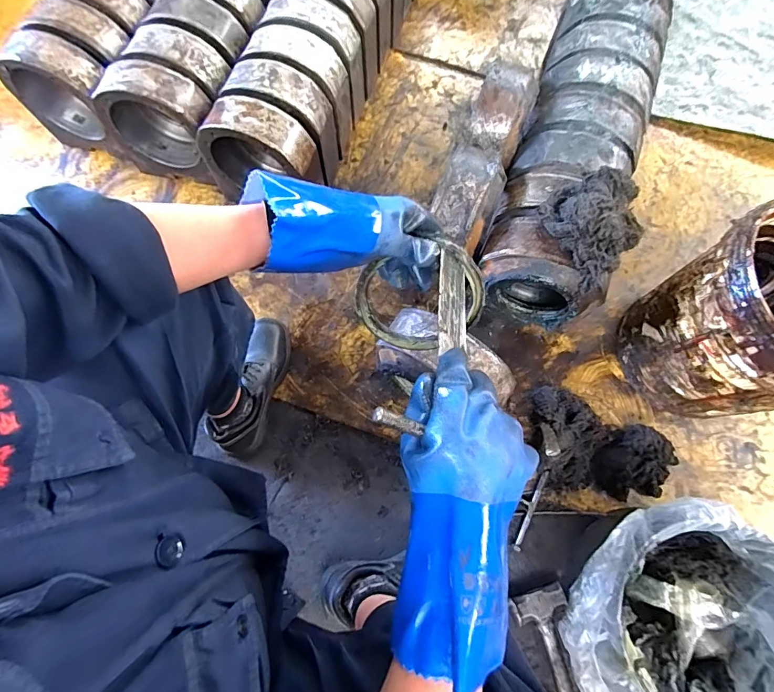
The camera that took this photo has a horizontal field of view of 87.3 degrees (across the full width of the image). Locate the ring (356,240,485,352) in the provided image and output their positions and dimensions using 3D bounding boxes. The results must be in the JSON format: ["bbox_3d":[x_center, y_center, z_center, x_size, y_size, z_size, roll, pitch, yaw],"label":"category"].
[{"bbox_3d":[0.044,-0.053,0.517,0.158,0.141,0.014,-17,34,15],"label":"ring"}]

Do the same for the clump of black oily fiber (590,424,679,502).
[{"bbox_3d":[0.481,0.227,0.774,0.154,0.059,0.125,-35,76,-10],"label":"clump of black oily fiber"}]

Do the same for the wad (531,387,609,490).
[{"bbox_3d":[0.356,0.172,0.787,0.150,0.051,0.200,0,72,-2],"label":"wad"}]

